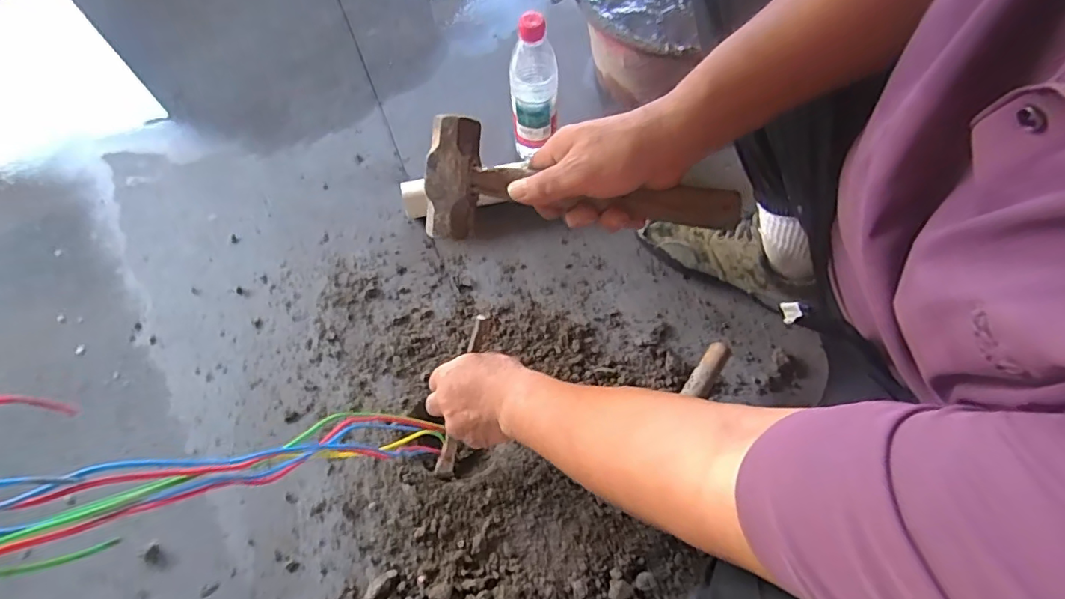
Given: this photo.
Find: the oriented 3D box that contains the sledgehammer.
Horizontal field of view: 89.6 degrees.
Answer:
[{"bbox_3d":[0.037,-0.103,0.447,0.251,0.042,0.098,-1,99,7],"label":"sledgehammer"}]

